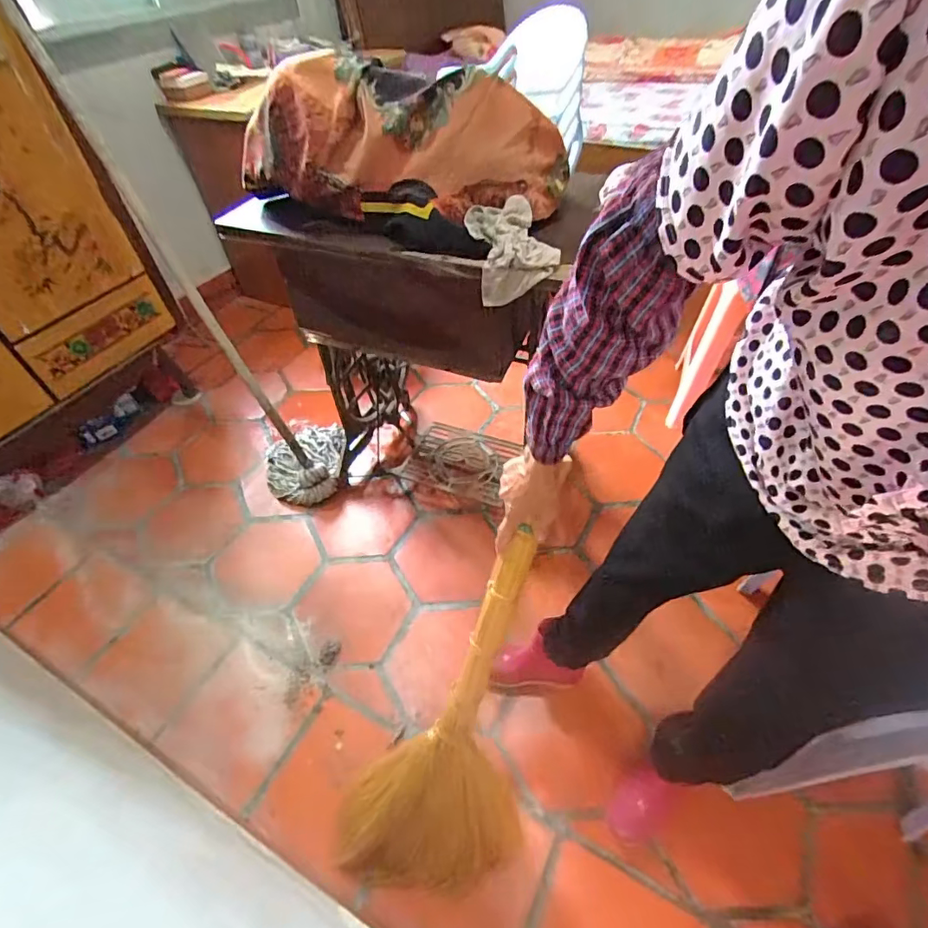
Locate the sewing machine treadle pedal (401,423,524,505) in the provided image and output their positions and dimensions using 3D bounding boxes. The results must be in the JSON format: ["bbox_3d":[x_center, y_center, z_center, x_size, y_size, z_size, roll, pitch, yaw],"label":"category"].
[{"bbox_3d":[-0.010,-0.007,1.376,0.277,0.038,0.208,16,53,16],"label":"sewing machine treadle pedal"}]

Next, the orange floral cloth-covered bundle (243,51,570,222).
[{"bbox_3d":[-0.113,-0.495,0.764,0.512,0.176,0.135,8,49,14],"label":"orange floral cloth-covered bundle"}]

